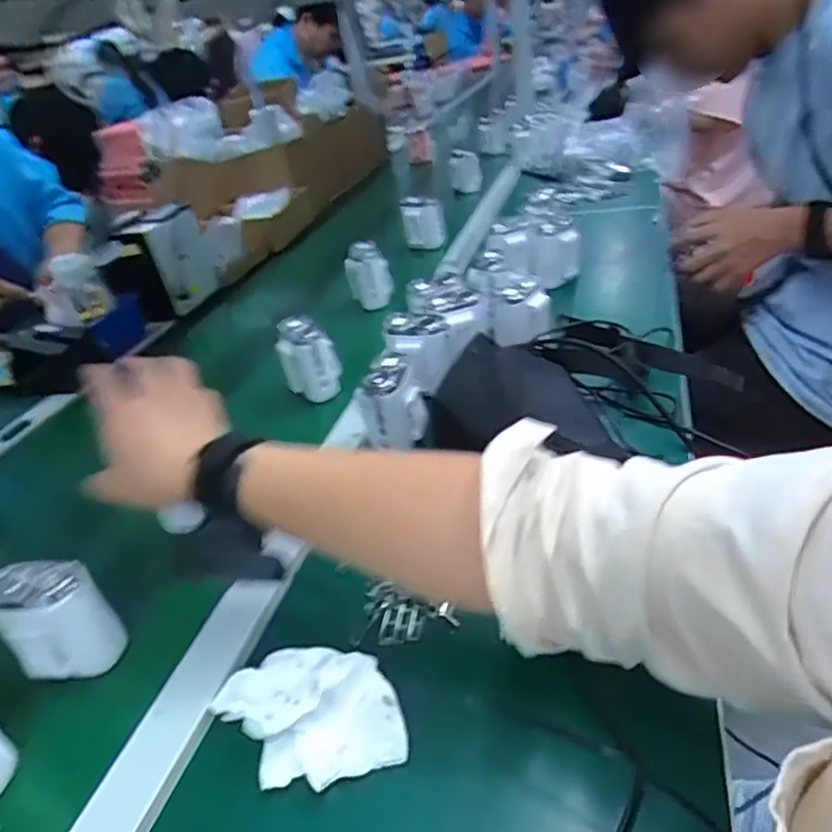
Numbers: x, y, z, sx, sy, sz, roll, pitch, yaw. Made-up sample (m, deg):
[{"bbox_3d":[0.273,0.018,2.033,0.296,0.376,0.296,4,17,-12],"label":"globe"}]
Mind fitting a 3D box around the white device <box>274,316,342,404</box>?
[{"bbox_3d":[-0.124,-0.067,0.700,0.063,0.082,0.062,-13,35,-8],"label":"white device"}]

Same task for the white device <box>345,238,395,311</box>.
[{"bbox_3d":[-0.069,-0.205,0.892,0.063,0.085,0.048,-11,33,2],"label":"white device"}]

